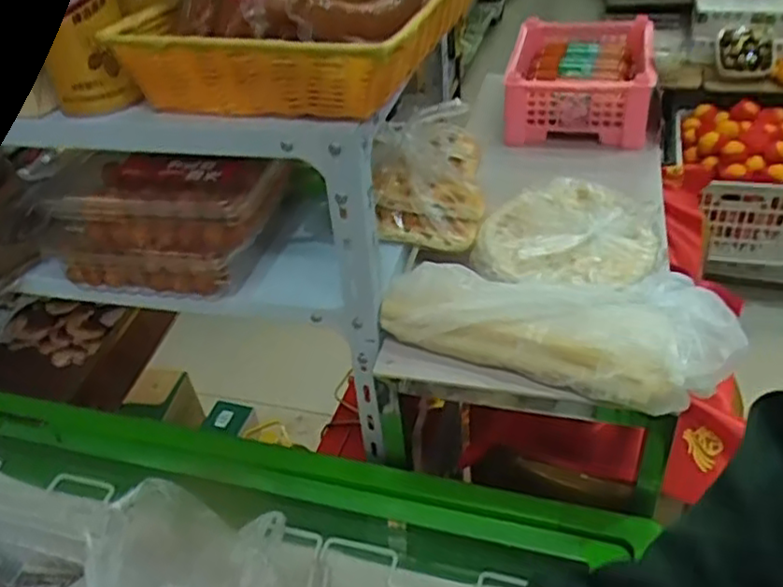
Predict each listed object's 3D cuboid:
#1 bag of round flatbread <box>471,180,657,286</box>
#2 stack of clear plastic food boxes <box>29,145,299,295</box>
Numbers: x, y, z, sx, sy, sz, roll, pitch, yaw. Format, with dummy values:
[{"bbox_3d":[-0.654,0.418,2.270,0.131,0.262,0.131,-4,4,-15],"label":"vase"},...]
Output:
[{"bbox_3d":[0.198,-0.068,0.758,0.196,0.033,0.177,10,41,19],"label":"bag of round flatbread"},{"bbox_3d":[-0.255,-0.092,0.739,0.271,0.149,0.126,7,40,15],"label":"stack of clear plastic food boxes"}]

